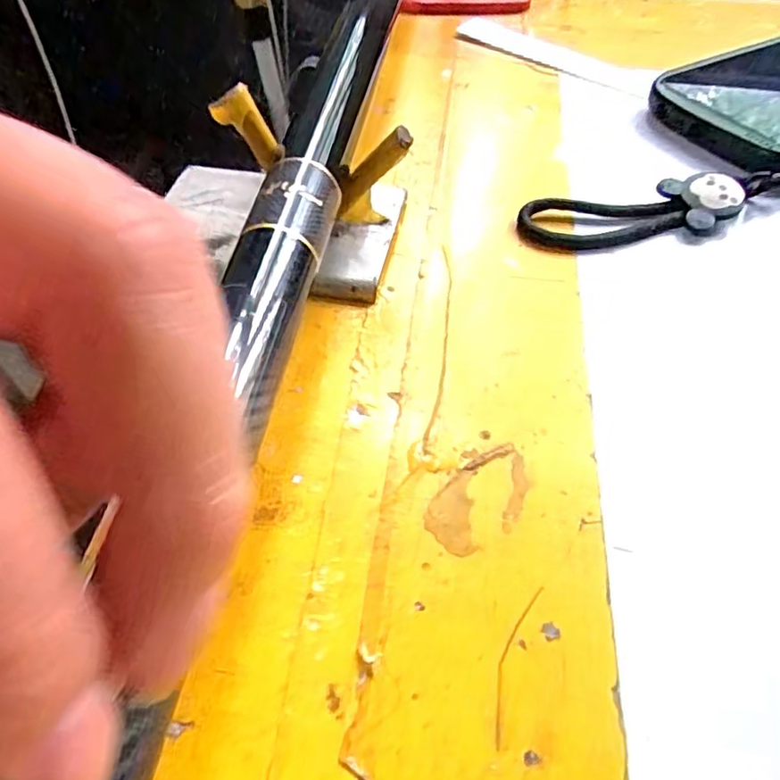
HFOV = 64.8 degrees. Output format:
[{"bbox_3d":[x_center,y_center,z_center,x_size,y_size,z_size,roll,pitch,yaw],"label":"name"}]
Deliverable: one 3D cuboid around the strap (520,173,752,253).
[{"bbox_3d":[0.083,-0.060,0.209,0.076,0.010,0.025,-5,49,-4],"label":"strap"}]

